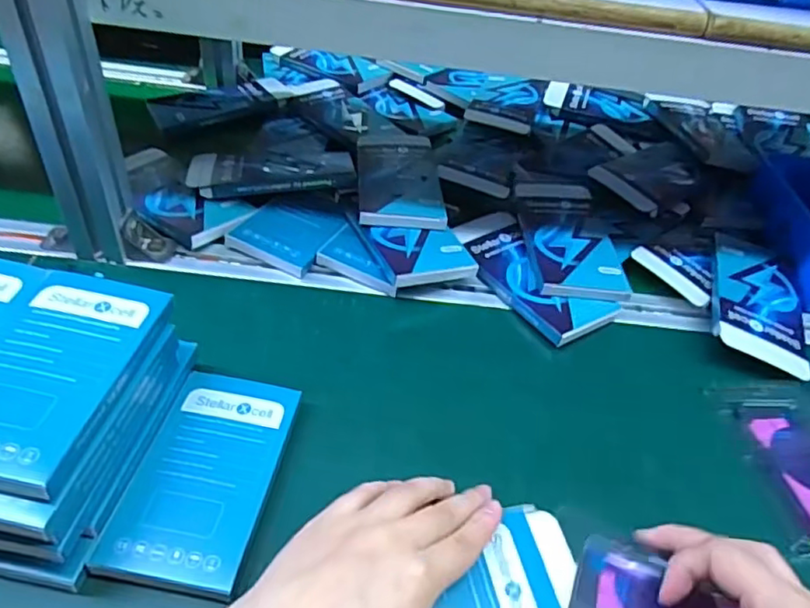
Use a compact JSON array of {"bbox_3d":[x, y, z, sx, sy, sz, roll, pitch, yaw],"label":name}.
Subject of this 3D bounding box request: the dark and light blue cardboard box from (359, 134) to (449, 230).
[{"bbox_3d":[-0.007,-0.126,0.582,0.074,0.012,0.165,0,41,-5],"label":"dark and light blue cardboard box"}]

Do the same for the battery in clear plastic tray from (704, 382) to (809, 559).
[{"bbox_3d":[0.275,0.108,0.411,0.076,0.005,0.132,2,43,-5],"label":"battery in clear plastic tray"}]

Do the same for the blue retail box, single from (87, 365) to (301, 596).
[{"bbox_3d":[-0.118,0.102,0.360,0.077,0.017,0.135,9,43,4],"label":"blue retail box, single"}]

